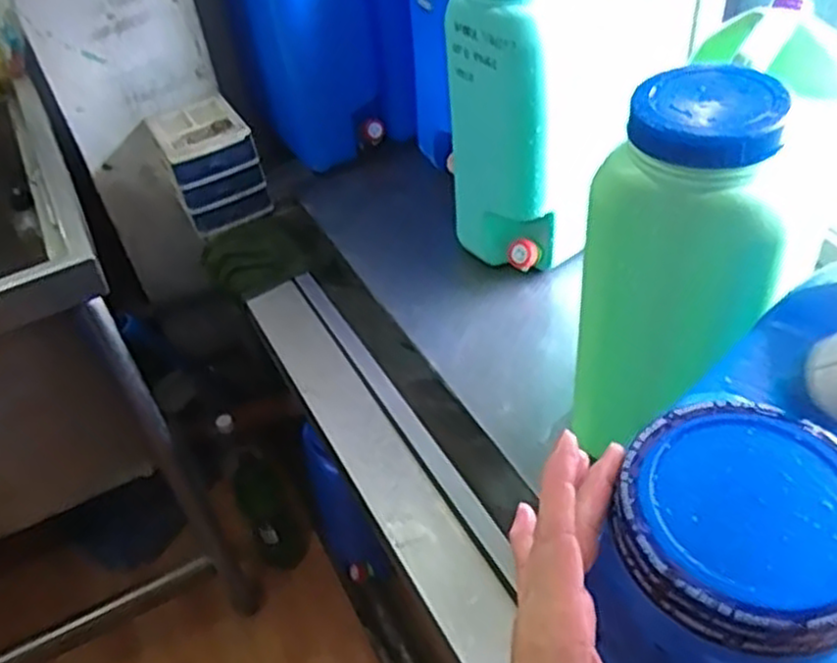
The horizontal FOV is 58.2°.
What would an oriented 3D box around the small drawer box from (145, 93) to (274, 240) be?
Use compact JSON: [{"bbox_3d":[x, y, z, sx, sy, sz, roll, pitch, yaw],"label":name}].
[{"bbox_3d":[-0.358,-0.292,1.297,0.141,0.145,0.168,-23,47,-15],"label":"small drawer box"}]

